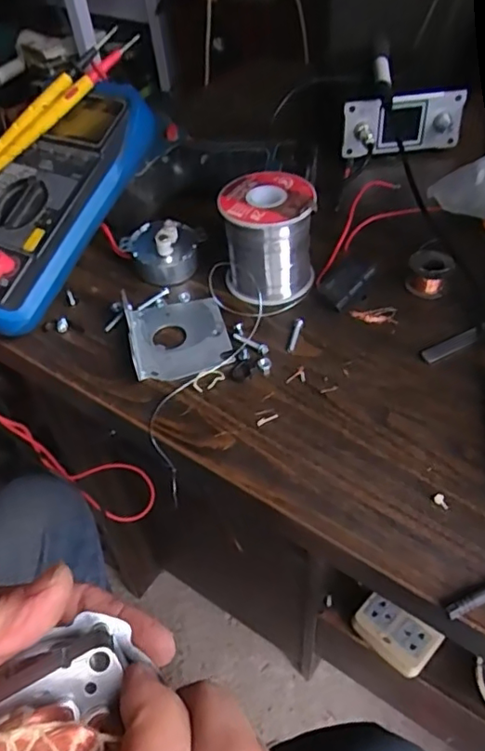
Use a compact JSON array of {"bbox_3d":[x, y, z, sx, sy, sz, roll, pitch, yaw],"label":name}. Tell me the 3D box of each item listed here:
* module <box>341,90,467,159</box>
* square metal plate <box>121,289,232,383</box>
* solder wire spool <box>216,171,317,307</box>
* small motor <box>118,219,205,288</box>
[{"bbox_3d":[0.142,-0.215,0.490,0.104,0.049,0.022,-7,49,-2],"label":"module"},{"bbox_3d":[-0.043,-0.030,0.372,0.062,0.014,0.073,-12,49,-6],"label":"square metal plate"},{"bbox_3d":[0.018,-0.092,0.386,0.059,0.069,0.059,-2,49,3],"label":"solder wire spool"},{"bbox_3d":[-0.056,-0.095,0.413,0.051,0.039,0.044,-38,56,-25],"label":"small motor"}]

